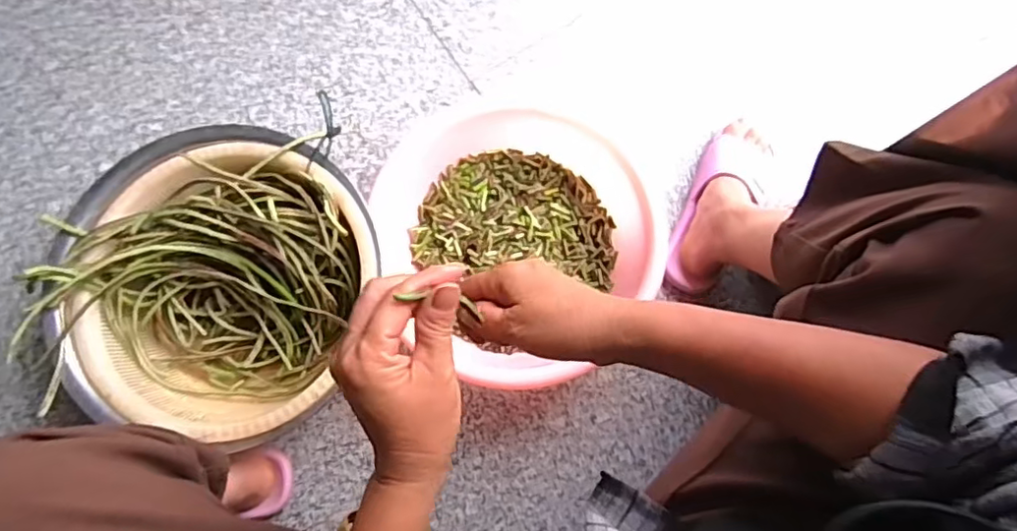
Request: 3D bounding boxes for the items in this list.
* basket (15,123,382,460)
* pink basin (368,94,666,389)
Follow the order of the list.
[{"bbox_3d":[-0.322,0.017,0.686,0.303,0.123,0.321,21,78,3],"label":"basket"},{"bbox_3d":[0.005,-0.041,0.713,0.312,0.107,0.346,-12,78,-4],"label":"pink basin"}]

